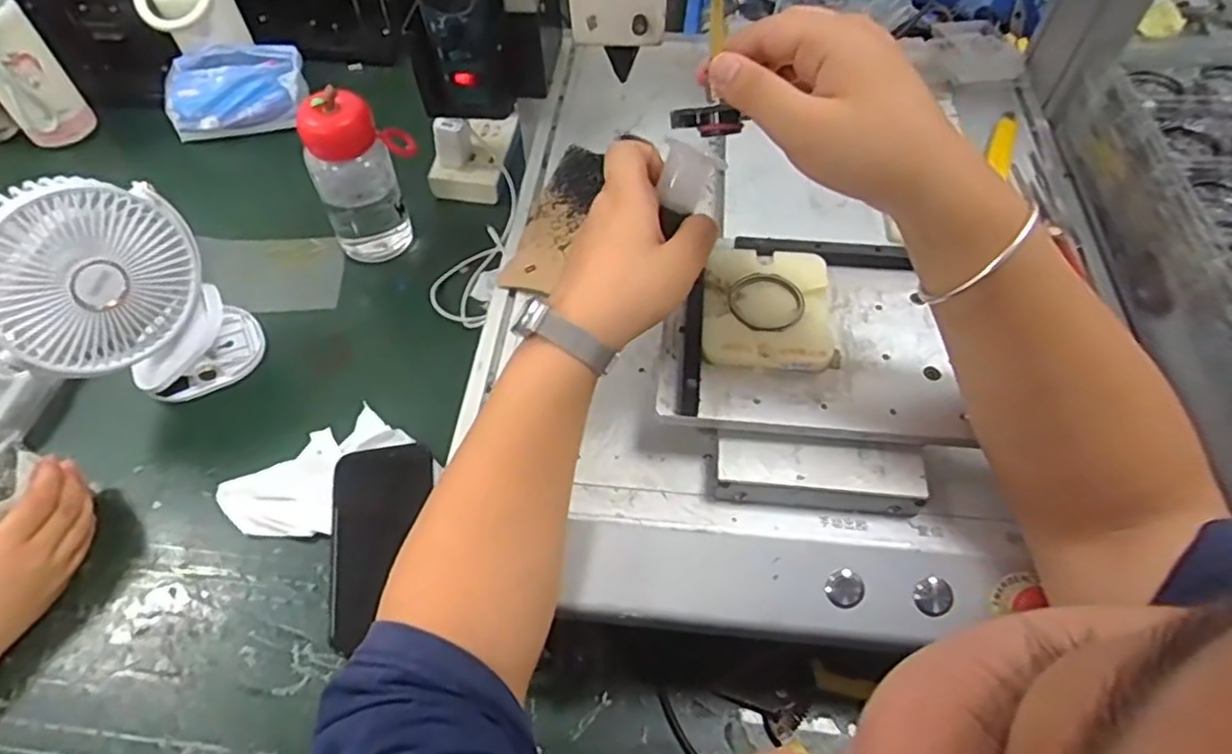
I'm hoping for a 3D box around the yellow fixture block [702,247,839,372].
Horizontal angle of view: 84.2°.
[{"bbox_3d":[0.097,-0.045,0.434,0.081,0.010,0.091,4,57,3],"label":"yellow fixture block"}]

